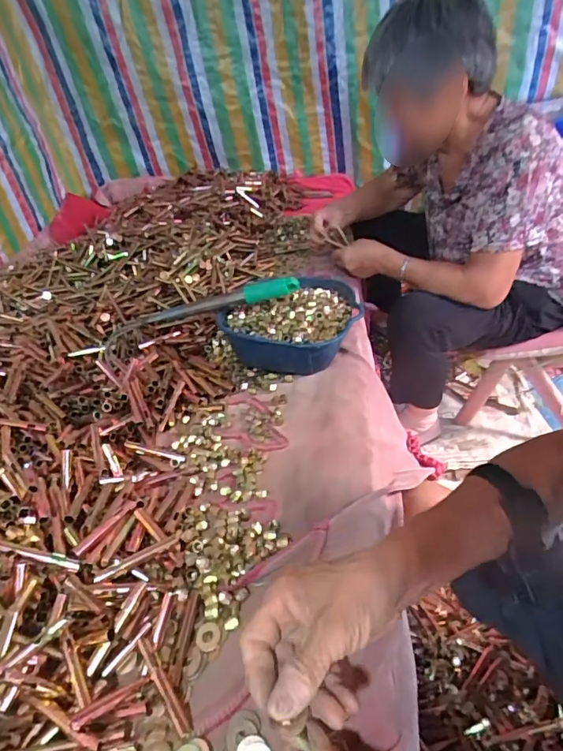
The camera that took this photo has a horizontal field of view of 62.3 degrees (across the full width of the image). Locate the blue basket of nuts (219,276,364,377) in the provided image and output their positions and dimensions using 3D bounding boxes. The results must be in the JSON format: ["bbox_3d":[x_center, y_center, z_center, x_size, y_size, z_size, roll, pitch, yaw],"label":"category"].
[{"bbox_3d":[0.020,-0.087,0.793,0.228,0.093,0.217,1,37,15],"label":"blue basket of nuts"}]

